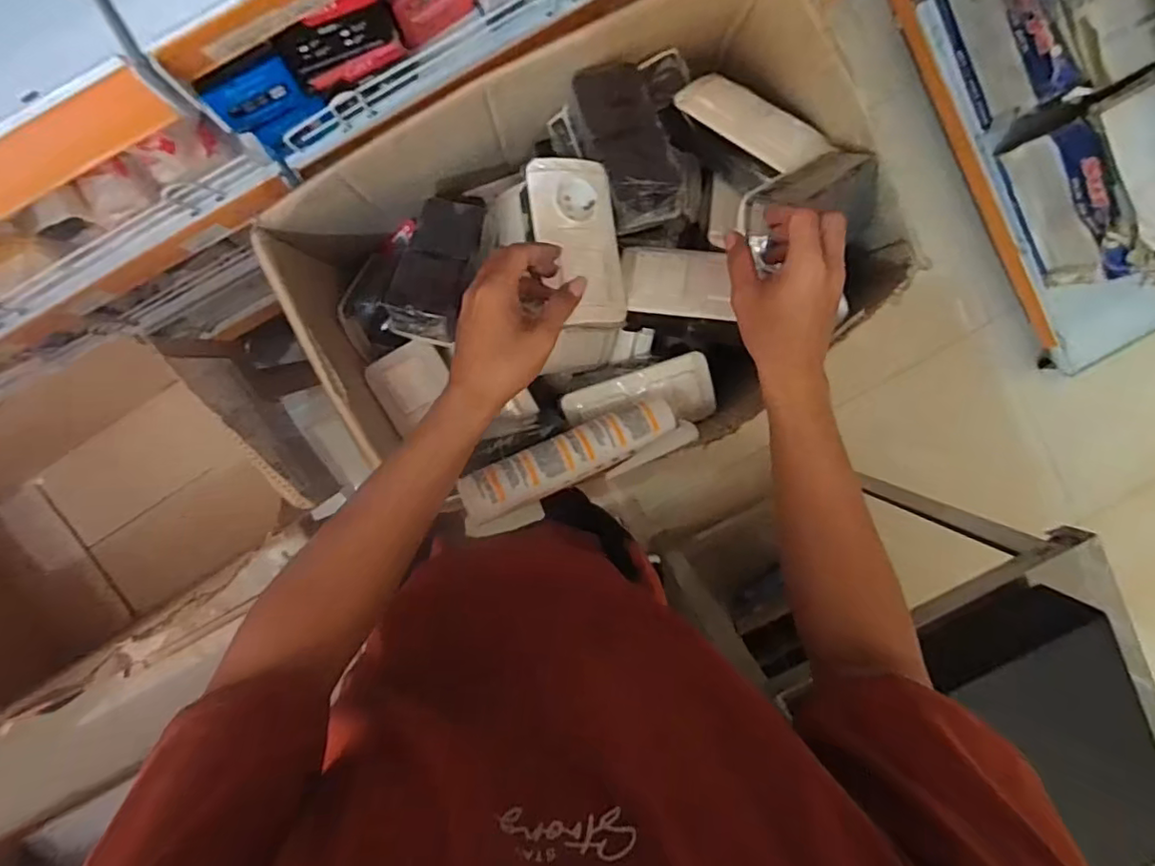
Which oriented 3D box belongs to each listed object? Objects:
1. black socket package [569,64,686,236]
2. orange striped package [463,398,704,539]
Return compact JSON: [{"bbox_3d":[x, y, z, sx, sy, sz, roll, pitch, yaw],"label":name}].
[{"bbox_3d":[0.048,-0.275,0.560,0.076,0.049,0.148,-19,98,-1],"label":"black socket package"},{"bbox_3d":[0.000,0.026,0.531,0.218,0.030,0.053,-23,98,-15],"label":"orange striped package"}]

